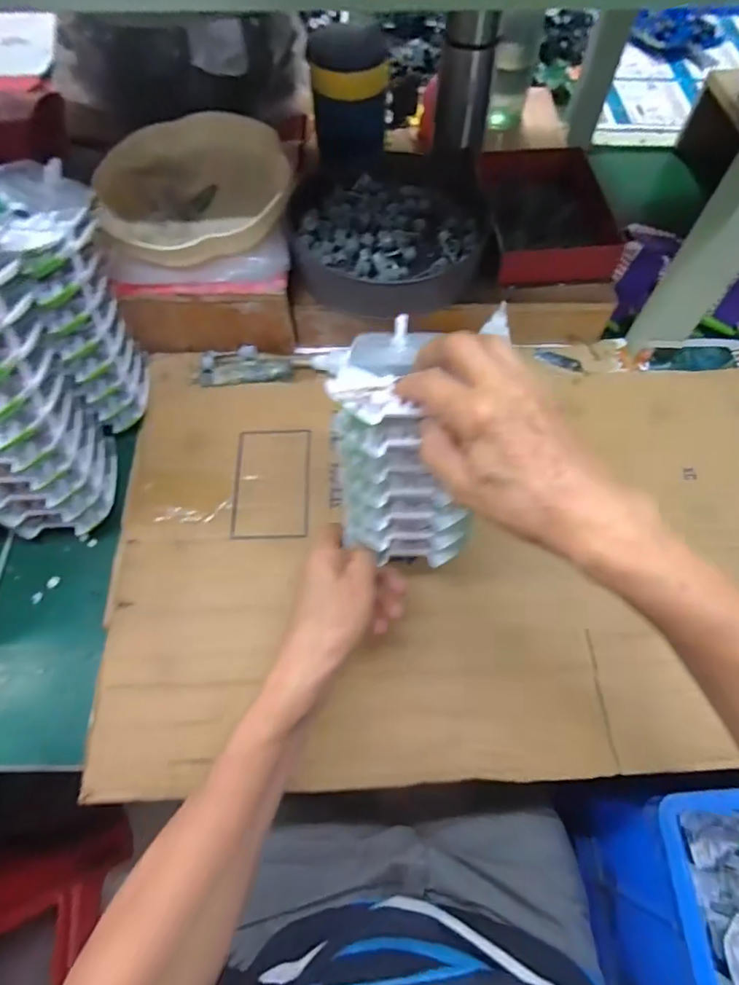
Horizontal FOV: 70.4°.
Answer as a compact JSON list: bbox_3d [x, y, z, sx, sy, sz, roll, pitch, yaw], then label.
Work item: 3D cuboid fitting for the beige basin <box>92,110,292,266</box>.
[{"bbox_3d":[-0.184,-0.316,0.555,0.194,0.060,0.178,0,64,-1],"label":"beige basin"}]

